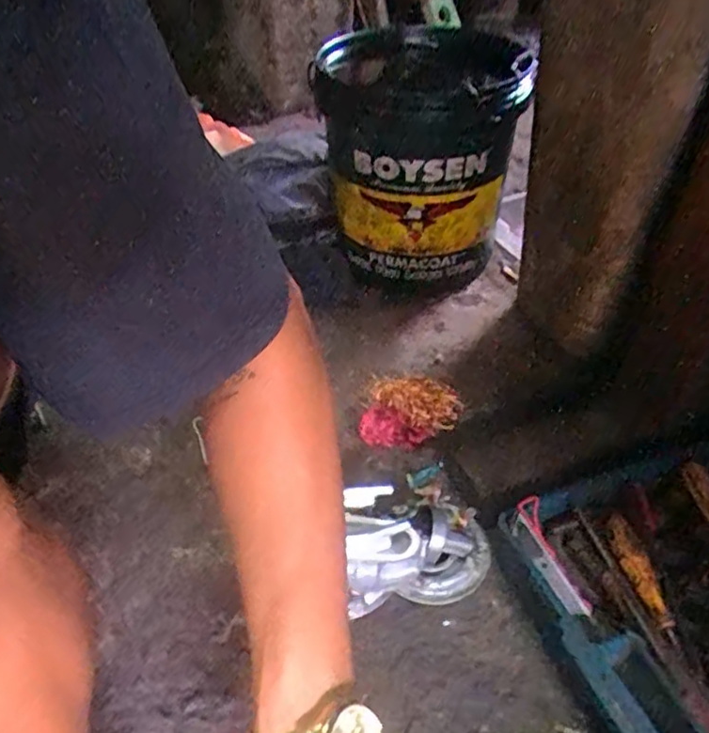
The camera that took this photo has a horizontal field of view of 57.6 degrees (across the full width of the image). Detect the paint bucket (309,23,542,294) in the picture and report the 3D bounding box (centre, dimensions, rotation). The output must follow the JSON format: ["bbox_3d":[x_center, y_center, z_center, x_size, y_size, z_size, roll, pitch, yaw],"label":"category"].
[{"bbox_3d":[0.085,-0.304,0.969,0.268,0.314,0.270,0,41,0],"label":"paint bucket"}]

